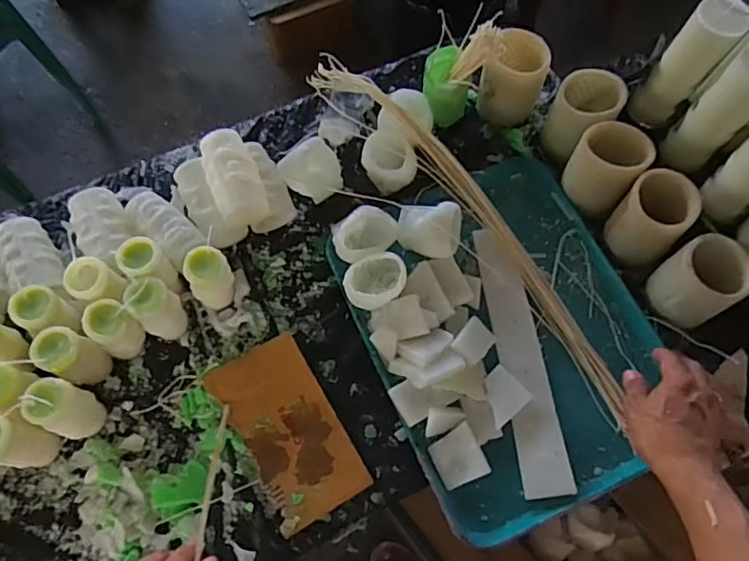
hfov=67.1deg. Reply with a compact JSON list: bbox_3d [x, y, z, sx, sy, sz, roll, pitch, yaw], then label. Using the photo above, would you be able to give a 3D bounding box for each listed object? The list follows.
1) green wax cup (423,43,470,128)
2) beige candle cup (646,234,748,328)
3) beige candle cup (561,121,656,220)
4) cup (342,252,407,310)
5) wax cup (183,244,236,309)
[{"bbox_3d":[0.100,-0.280,0.825,0.060,0.091,0.067,-13,68,-5],"label":"green wax cup"},{"bbox_3d":[0.402,0.002,0.701,0.078,0.096,0.085,0,68,0],"label":"beige candle cup"},{"bbox_3d":[0.311,-0.151,0.766,0.087,0.099,0.088,0,68,0],"label":"beige candle cup"},{"bbox_3d":[0.002,0.005,0.728,0.081,0.053,0.066,-31,71,-12],"label":"cup"},{"bbox_3d":[-0.202,0.004,0.717,0.050,0.107,0.050,0,68,0],"label":"wax cup"}]

